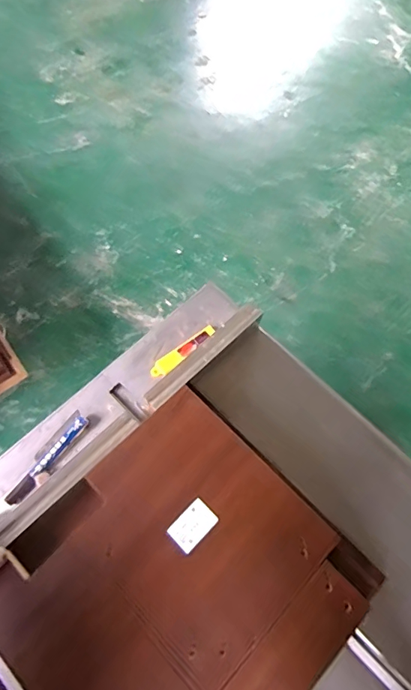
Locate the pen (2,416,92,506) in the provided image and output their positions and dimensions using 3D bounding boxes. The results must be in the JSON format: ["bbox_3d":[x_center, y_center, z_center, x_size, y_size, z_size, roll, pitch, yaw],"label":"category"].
[{"bbox_3d":[-0.239,0.176,0.690,0.025,0.021,0.159,34,69,12],"label":"pen"}]

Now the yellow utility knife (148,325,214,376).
[{"bbox_3d":[-0.037,0.012,0.791,0.133,0.017,0.029,-34,72,-16],"label":"yellow utility knife"}]

